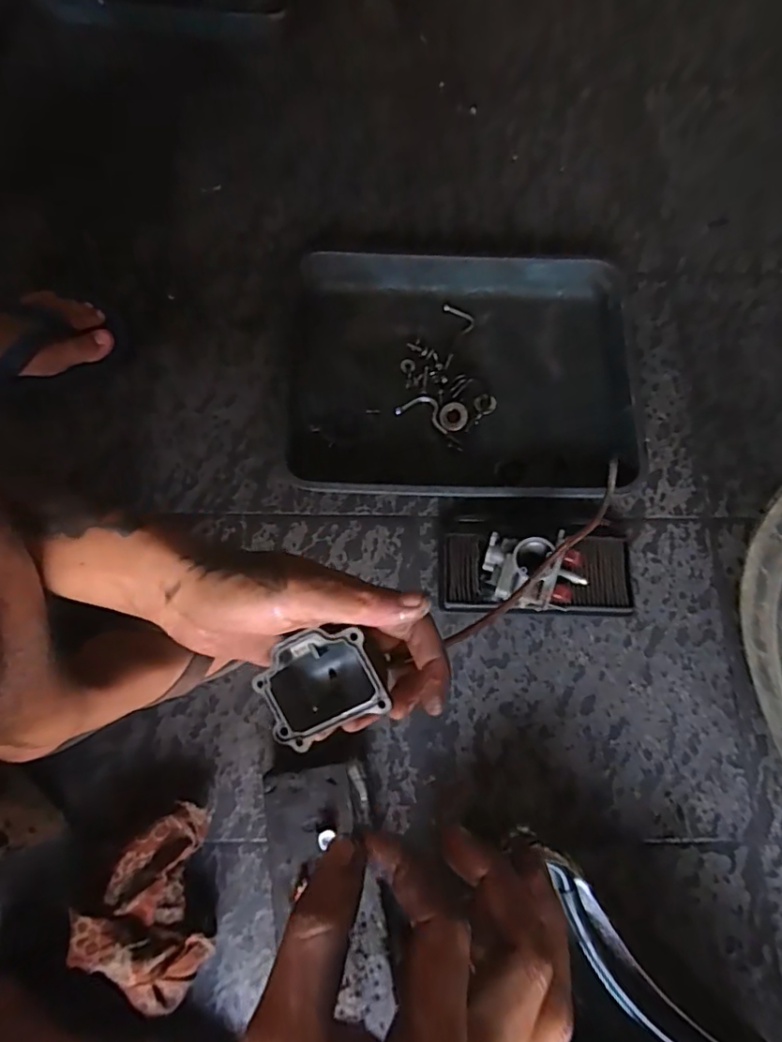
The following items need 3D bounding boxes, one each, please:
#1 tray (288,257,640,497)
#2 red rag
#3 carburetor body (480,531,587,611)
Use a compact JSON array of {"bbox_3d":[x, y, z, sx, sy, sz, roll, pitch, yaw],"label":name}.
[{"bbox_3d":[0.070,-0.150,0.578,0.342,0.049,0.268,1,75,-1],"label":"tray"},{"bbox_3d":[-0.177,0.307,0.448,0.097,0.059,0.122,33,77,8],"label":"red rag"},{"bbox_3d":[0.127,0.045,0.494,0.085,0.060,0.065,4,75,0],"label":"carburetor body"}]

